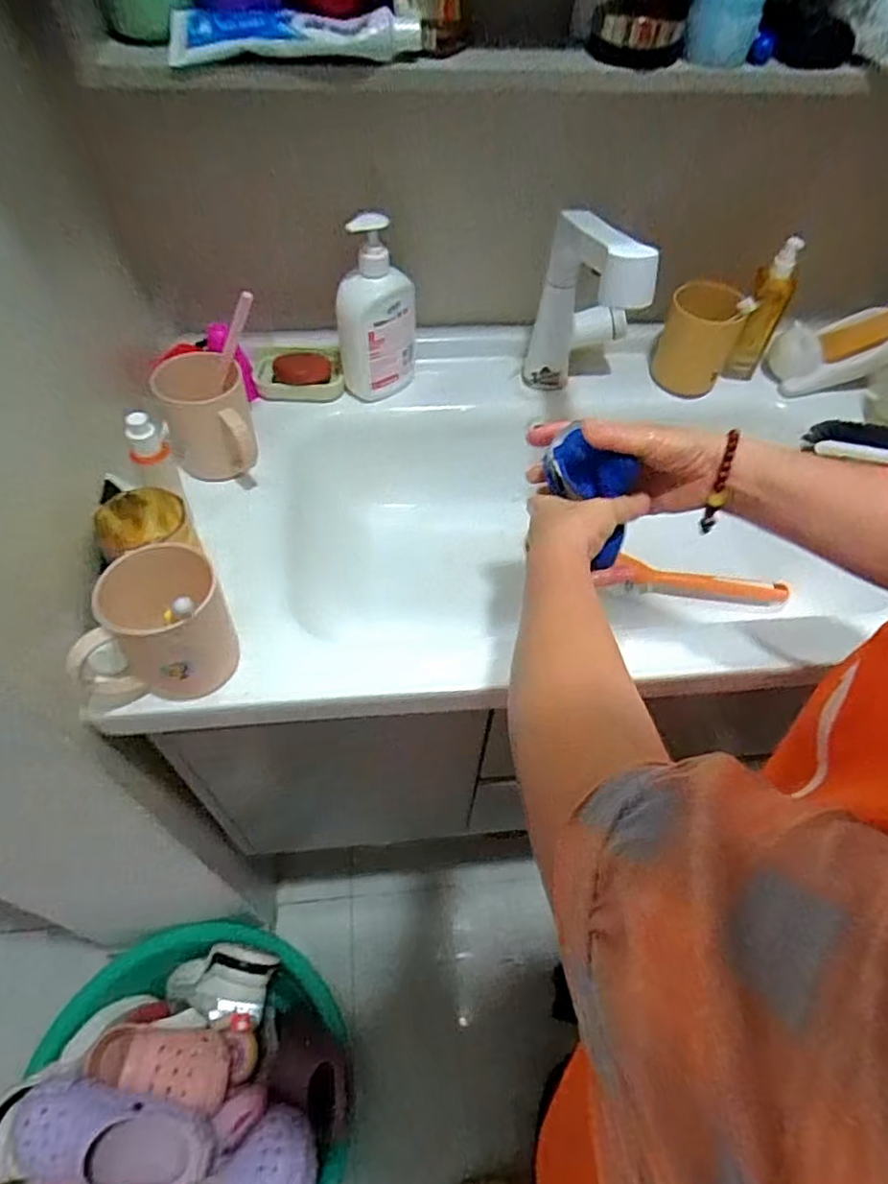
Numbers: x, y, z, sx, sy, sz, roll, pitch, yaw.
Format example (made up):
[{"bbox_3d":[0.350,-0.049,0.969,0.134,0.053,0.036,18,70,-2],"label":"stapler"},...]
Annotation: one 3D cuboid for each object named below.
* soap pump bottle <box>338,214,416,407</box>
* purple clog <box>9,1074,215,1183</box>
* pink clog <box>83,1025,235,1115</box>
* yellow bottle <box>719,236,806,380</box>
[{"bbox_3d":[-0.073,-0.303,0.670,0.082,0.192,0.068,-6,54,-6],"label":"soap pump bottle"},{"bbox_3d":[-0.420,0.684,0.788,0.259,0.085,0.115,6,54,3],"label":"purple clog"},{"bbox_3d":[-0.406,0.659,0.893,0.235,0.075,0.101,2,40,16],"label":"pink clog"},{"bbox_3d":[0.354,-0.309,0.709,0.042,0.149,0.035,27,57,17],"label":"yellow bottle"}]

